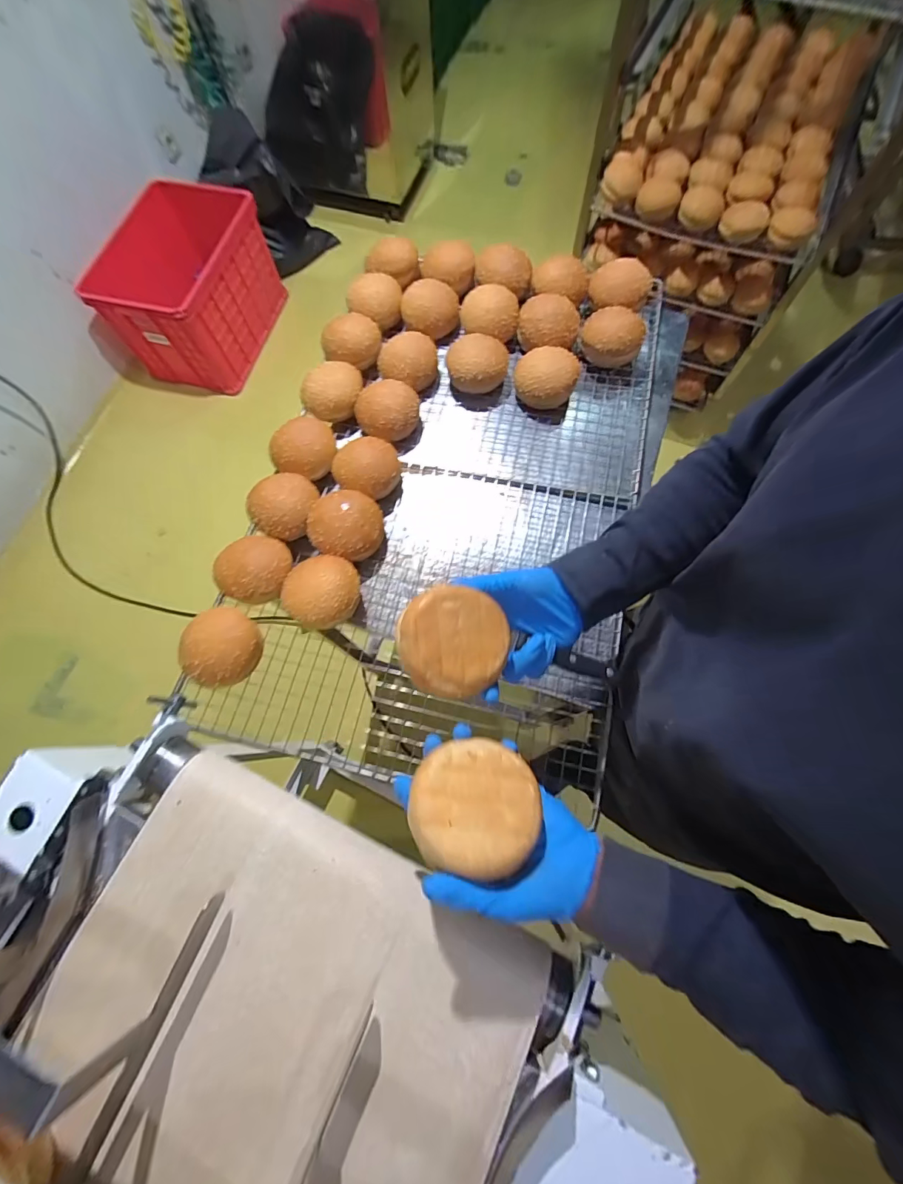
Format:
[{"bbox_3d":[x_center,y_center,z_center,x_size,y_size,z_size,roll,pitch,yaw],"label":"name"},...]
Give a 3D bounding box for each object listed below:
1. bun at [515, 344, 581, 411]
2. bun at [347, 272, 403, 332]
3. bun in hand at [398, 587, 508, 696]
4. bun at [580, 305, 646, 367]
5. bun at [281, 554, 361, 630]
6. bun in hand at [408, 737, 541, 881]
[{"bbox_3d":[0.143,-0.329,0.658,0.093,0.052,0.089,0,71,2],"label":"bun"},{"bbox_3d":[-0.119,-0.477,0.709,0.080,0.057,0.080,-1,71,2],"label":"bun"},{"bbox_3d":[-0.001,0.042,0.363,0.088,0.029,0.085,3,78,-14],"label":"bun in hand"},{"bbox_3d":[0.253,-0.396,0.674,0.086,0.068,0.086,-4,71,1],"label":"bun"},{"bbox_3d":[-0.164,-0.003,0.560,0.091,0.050,0.091,-1,71,2],"label":"bun"},{"bbox_3d":[0.015,0.157,0.320,0.089,0.027,0.084,-3,55,-2],"label":"bun in hand"}]

